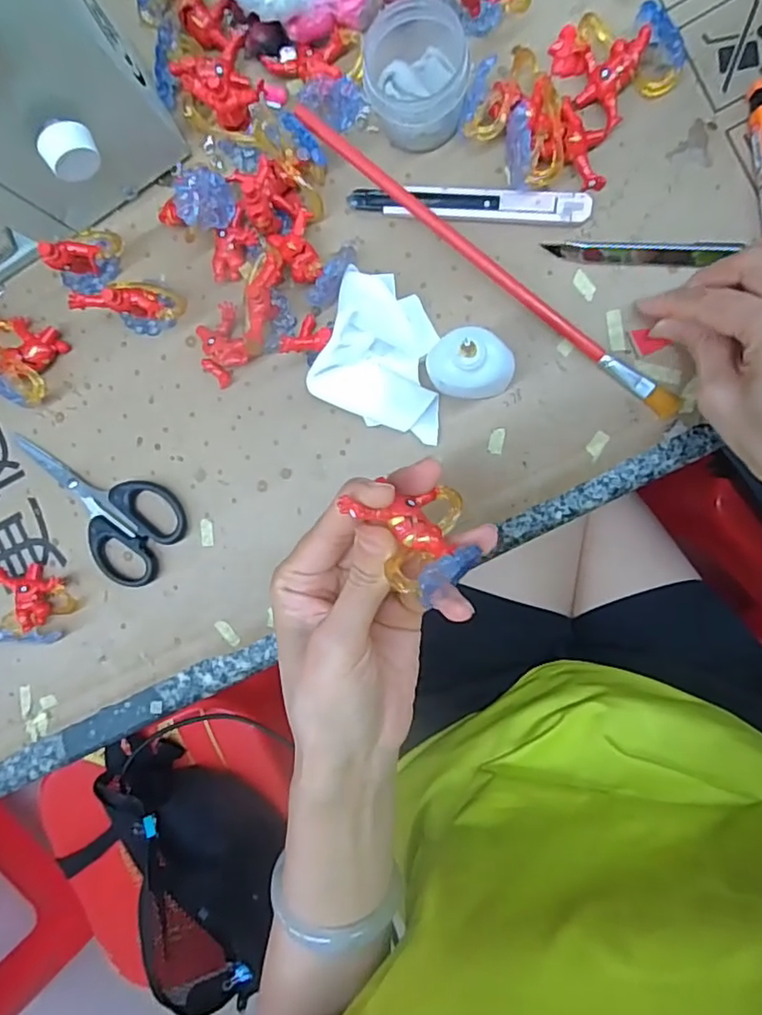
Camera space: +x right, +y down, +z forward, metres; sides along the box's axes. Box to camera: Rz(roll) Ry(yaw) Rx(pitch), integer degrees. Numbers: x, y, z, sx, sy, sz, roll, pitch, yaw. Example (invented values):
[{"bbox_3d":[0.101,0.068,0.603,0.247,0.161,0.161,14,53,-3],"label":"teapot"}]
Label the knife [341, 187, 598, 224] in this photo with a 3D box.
[{"bbox_3d":[0.048,-0.168,0.330,0.132,0.013,0.017,5,94,7],"label":"knife"}]

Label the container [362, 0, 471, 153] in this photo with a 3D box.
[{"bbox_3d":[0.019,-0.231,0.313,0.052,0.038,0.061,-3,93,8],"label":"container"}]

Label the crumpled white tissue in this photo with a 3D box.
[{"bbox_3d":[0.006,-0.084,0.323,0.071,0.046,0.077,20,96,6],"label":"crumpled white tissue"}]

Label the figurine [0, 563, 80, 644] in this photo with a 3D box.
[{"bbox_3d":[-0.228,0.060,0.372,0.058,0.031,0.042,19,96,6],"label":"figurine"}]

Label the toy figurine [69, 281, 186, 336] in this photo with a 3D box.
[{"bbox_3d":[-0.141,-0.117,0.341,0.050,0.049,0.026,12,95,6],"label":"toy figurine"}]

